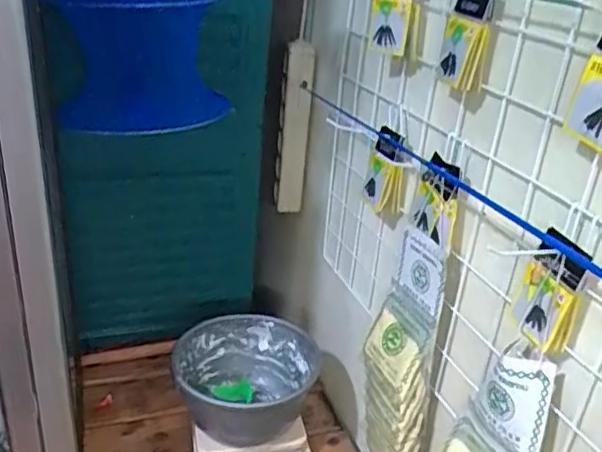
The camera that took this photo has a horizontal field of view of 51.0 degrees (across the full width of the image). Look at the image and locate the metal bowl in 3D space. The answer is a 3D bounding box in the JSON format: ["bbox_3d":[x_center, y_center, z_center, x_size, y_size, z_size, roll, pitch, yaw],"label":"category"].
[{"bbox_3d":[-0.077,0.216,0.866,0.184,0.113,0.174,4,26,-2],"label":"metal bowl"}]

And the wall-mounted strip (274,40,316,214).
[{"bbox_3d":[-0.012,-0.138,0.932,0.044,0.260,0.038,3,26,-3],"label":"wall-mounted strip"}]

